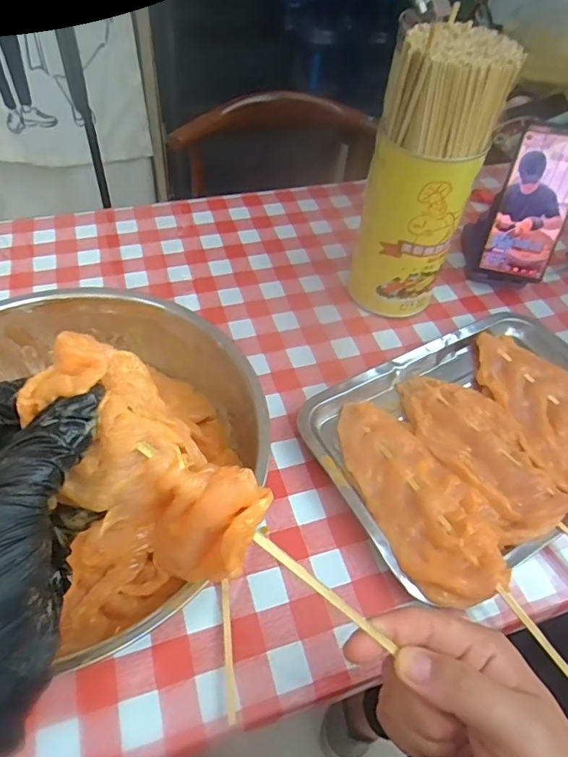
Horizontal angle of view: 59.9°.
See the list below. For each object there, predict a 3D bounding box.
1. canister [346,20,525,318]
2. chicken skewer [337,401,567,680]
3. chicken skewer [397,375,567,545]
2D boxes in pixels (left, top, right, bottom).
[{"bbox_3d":[0.131,-0.182,0.490,0.100,0.257,0.087,12,51,4],"label":"canister"},{"bbox_3d":[0.117,0.105,0.388,0.082,0.024,0.230,-14,54,-17],"label":"chicken skewer"},{"bbox_3d":[0.185,0.079,0.417,0.082,0.024,0.234,-18,56,-20],"label":"chicken skewer"}]

